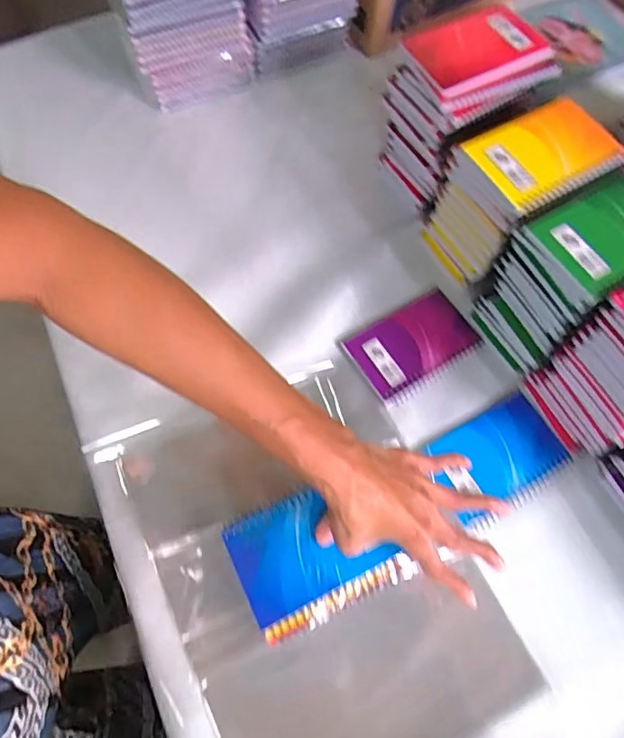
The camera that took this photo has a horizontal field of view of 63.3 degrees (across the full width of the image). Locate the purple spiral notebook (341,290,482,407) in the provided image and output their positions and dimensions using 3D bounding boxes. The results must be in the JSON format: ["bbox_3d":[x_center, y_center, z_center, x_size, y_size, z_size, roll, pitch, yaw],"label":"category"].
[{"bbox_3d":[0.112,-0.027,0.544,0.133,0.012,0.084,-30,72,-14],"label":"purple spiral notebook"}]

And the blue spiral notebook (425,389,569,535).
[{"bbox_3d":[0.184,0.087,0.498,0.130,0.007,0.087,-26,71,-13],"label":"blue spiral notebook"}]

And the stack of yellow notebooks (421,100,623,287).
[{"bbox_3d":[0.212,-0.177,0.540,0.142,0.151,0.103,-26,71,-13],"label":"stack of yellow notebooks"}]

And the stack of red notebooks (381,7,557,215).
[{"bbox_3d":[0.169,-0.294,0.585,0.147,0.157,0.107,-26,71,-13],"label":"stack of red notebooks"}]

